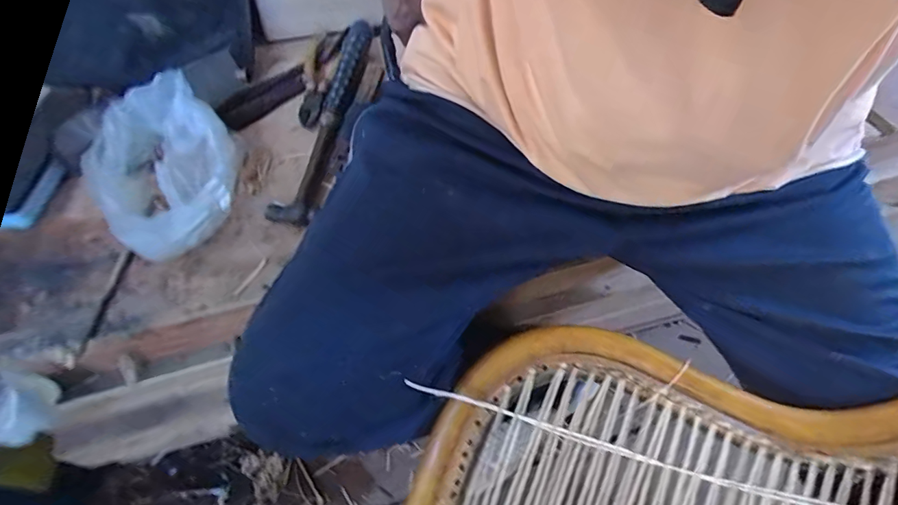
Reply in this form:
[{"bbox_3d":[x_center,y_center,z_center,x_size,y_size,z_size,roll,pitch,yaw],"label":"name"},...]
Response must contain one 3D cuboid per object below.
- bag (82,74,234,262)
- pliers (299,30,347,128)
[{"bbox_3d":[-0.273,-0.080,0.435,0.131,0.066,0.195,-19,59,-13],"label":"bag"},{"bbox_3d":[-0.155,-0.218,0.552,0.049,0.017,0.165,1,56,0],"label":"pliers"}]

